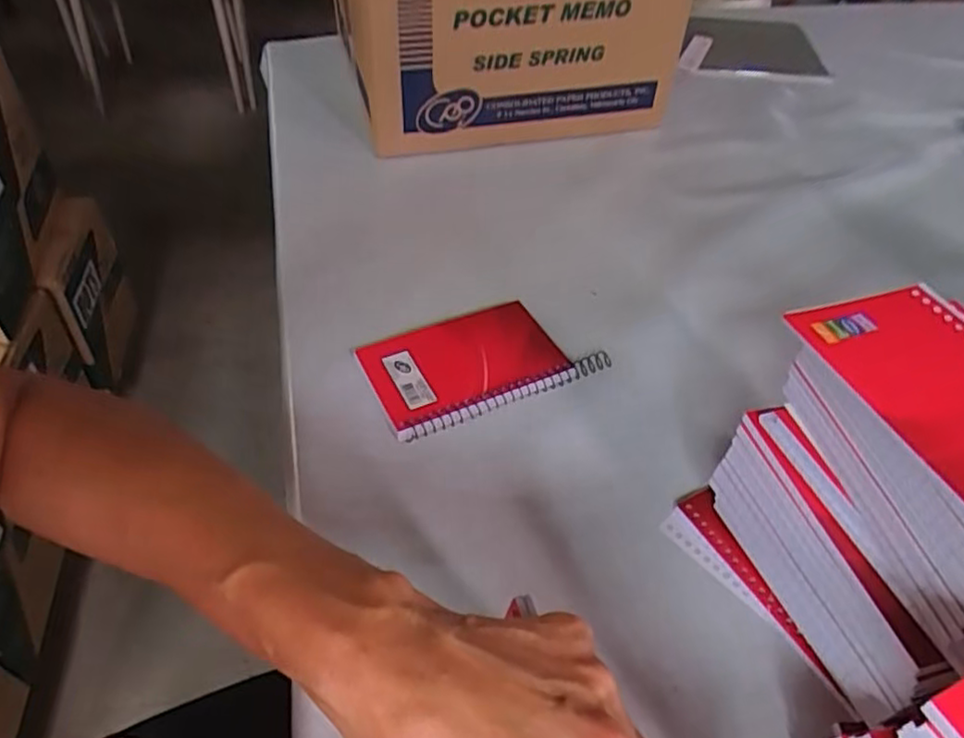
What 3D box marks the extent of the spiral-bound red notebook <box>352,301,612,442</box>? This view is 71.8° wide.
[{"bbox_3d":[-0.004,-0.008,0.455,0.146,0.014,0.088,-19,50,-20],"label":"spiral-bound red notebook"}]

